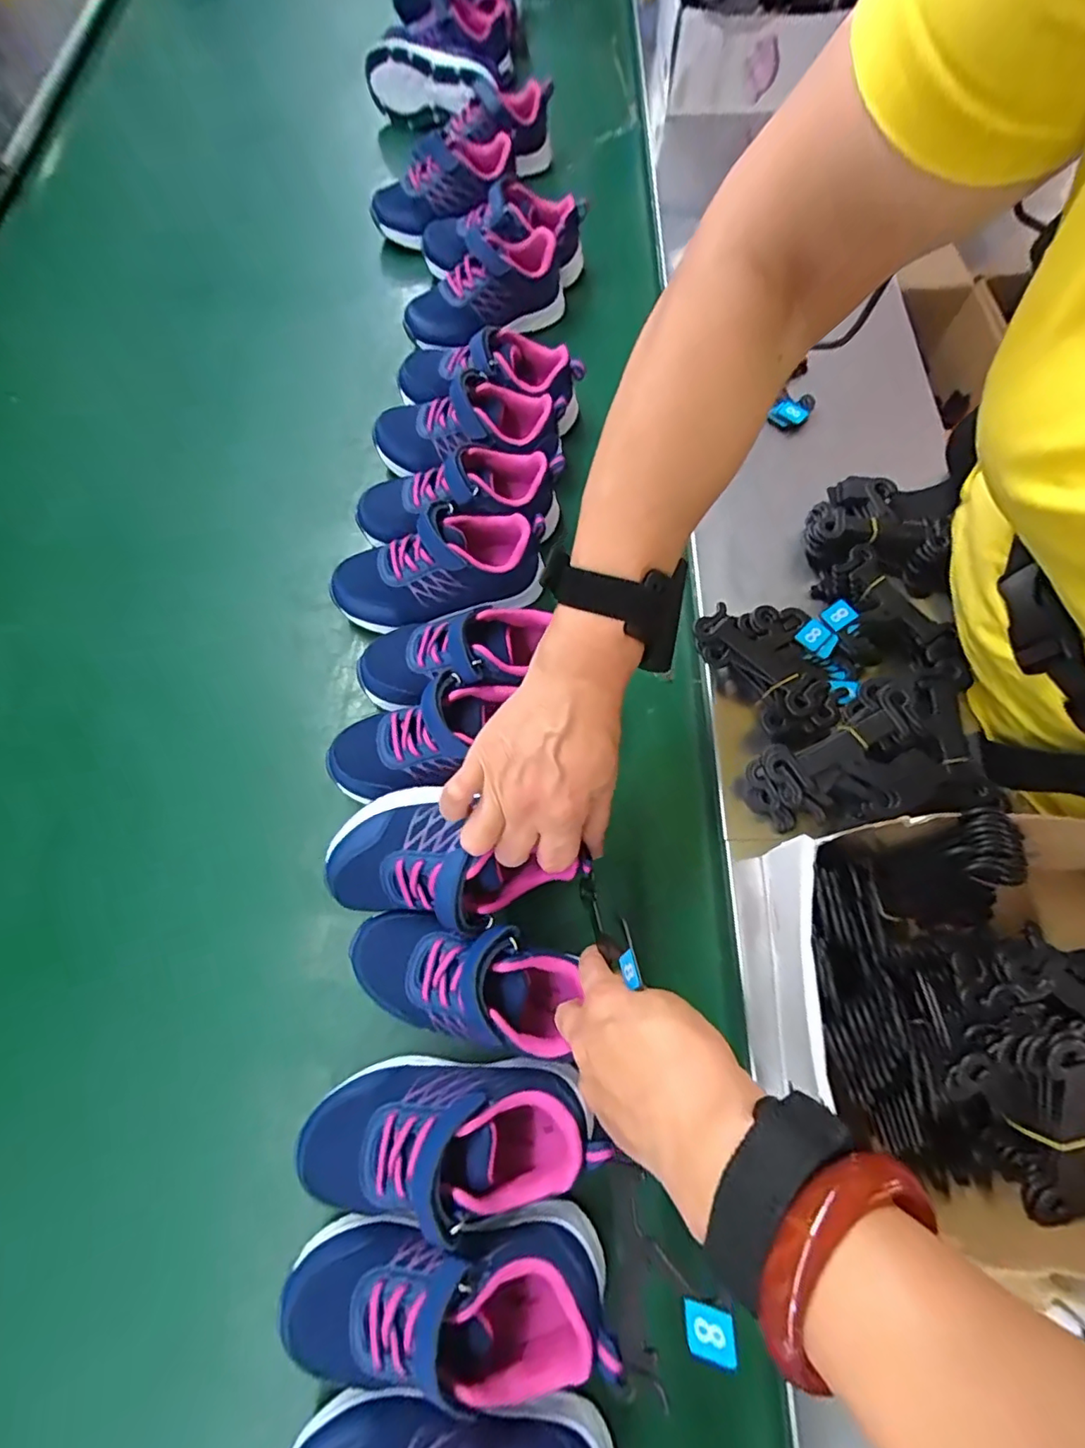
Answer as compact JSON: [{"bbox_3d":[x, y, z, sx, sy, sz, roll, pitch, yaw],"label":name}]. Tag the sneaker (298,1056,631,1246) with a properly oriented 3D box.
[{"bbox_3d":[-0.052,0.232,0.319,0.168,0.059,0.068,-1,68,-1],"label":"sneaker"}]

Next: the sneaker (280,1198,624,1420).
[{"bbox_3d":[-0.054,0.308,0.303,0.170,0.074,0.073,-4,68,-1],"label":"sneaker"}]

